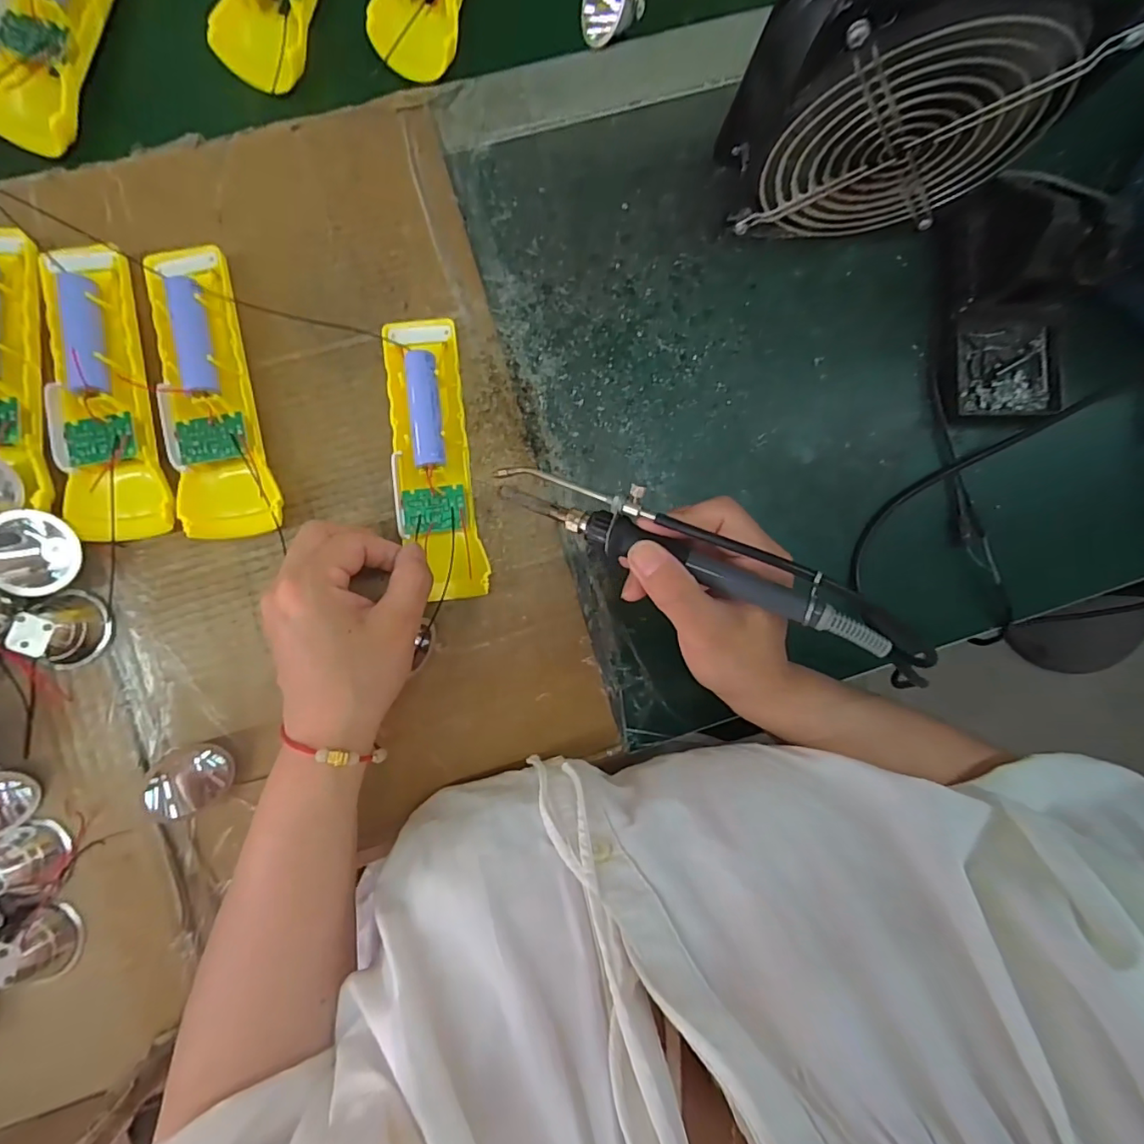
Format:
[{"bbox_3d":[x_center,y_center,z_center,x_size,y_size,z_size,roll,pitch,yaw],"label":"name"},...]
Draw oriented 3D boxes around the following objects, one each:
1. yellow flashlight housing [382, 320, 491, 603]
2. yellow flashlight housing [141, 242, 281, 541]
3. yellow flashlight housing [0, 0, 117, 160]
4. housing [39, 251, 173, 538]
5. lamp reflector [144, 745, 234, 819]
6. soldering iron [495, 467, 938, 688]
[{"bbox_3d":[-0.078,-0.063,0.303,0.044,0.023,0.158,-9,86,-7],"label":"yellow flashlight housing"},{"bbox_3d":[-0.201,-0.099,0.298,0.048,0.026,0.156,-13,90,-4],"label":"yellow flashlight housing"},{"bbox_3d":[-0.296,-0.321,0.304,0.049,0.023,0.155,14,88,-3],"label":"yellow flashlight housing"},{"bbox_3d":[-0.253,-0.094,0.289,0.048,0.021,0.152,-11,90,-4],"label":"housing"},{"bbox_3d":[-0.205,0.111,0.289,0.032,0.035,0.033,0,89,-4],"label":"lamp reflector"},{"bbox_3d":[0.060,-0.007,0.256,0.211,0.023,0.027,24,85,12],"label":"soldering iron"}]

